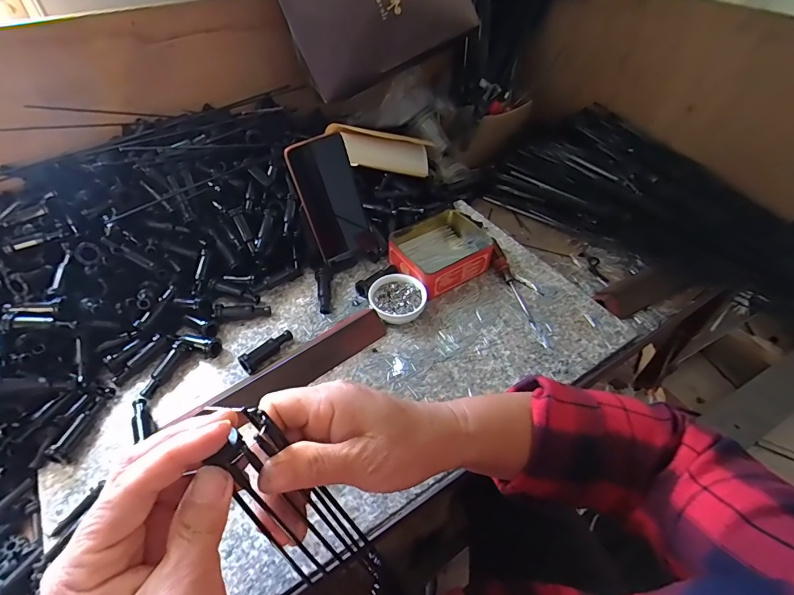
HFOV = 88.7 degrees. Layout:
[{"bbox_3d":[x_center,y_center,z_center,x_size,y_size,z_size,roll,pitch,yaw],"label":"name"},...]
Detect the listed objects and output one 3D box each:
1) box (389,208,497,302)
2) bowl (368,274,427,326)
[{"bbox_3d":[0.060,-0.067,0.576,0.131,0.042,0.113,-31,55,-25],"label":"box"},{"bbox_3d":[0.001,0.003,0.526,0.071,0.026,0.067,0,48,0],"label":"bowl"}]

